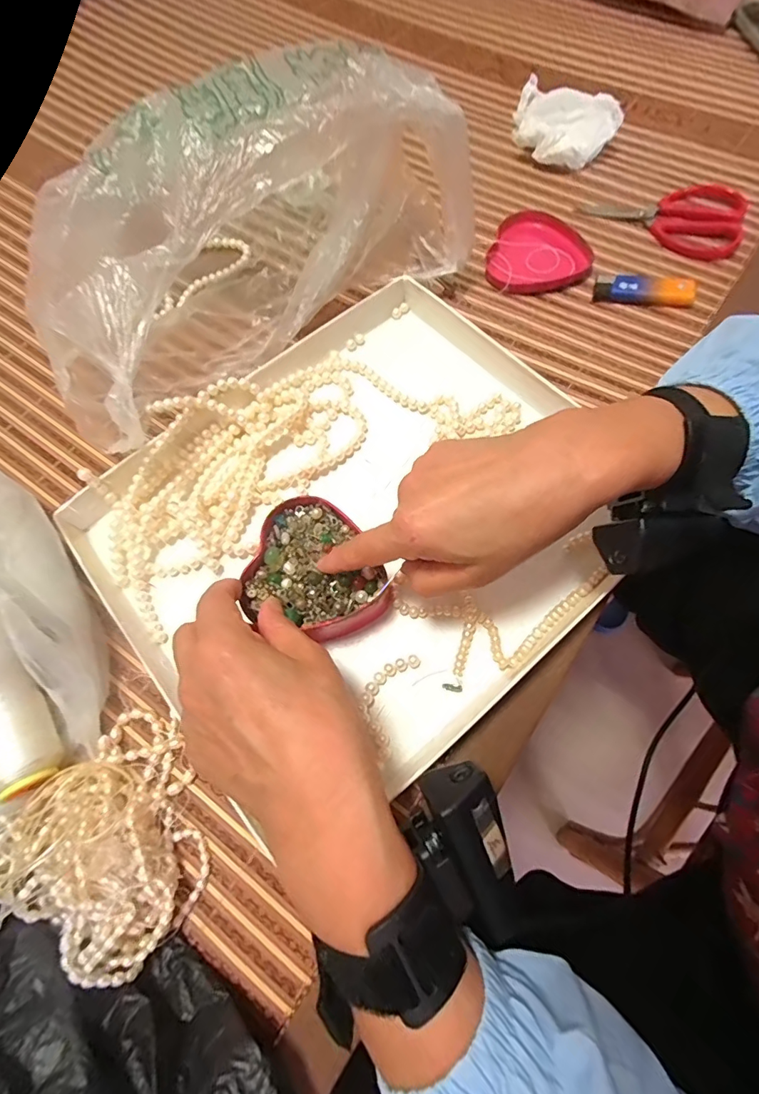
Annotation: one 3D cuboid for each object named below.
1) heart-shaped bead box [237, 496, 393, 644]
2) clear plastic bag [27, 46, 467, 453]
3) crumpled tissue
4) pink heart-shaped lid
[{"bbox_3d":[-0.037,0.016,0.311,0.088,0.032,0.083,15,71,7],"label":"heart-shaped bead box"},{"bbox_3d":[-0.117,-0.237,0.359,0.319,0.144,0.200,-38,75,-12],"label":"clear plastic bag"},{"bbox_3d":[0.195,-0.449,0.492,0.099,0.032,0.132,8,71,5],"label":"crumpled tissue"},{"bbox_3d":[0.149,-0.271,0.434,0.088,0.007,0.101,19,72,9],"label":"pink heart-shaped lid"}]

